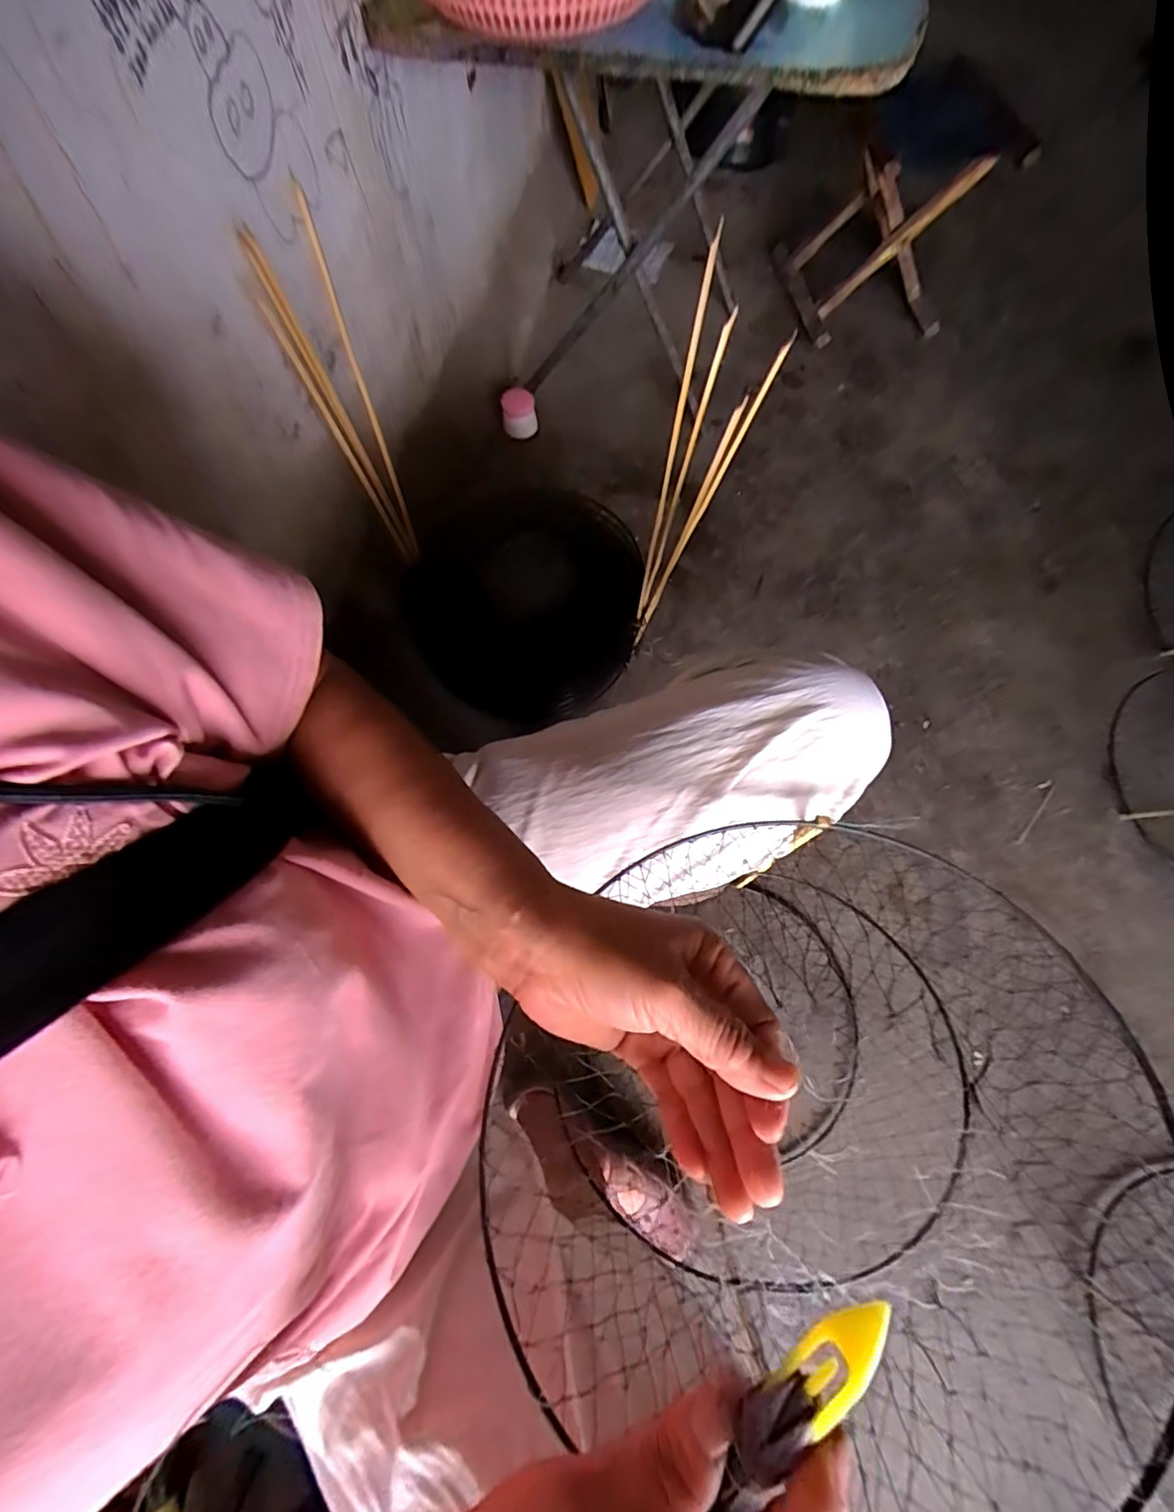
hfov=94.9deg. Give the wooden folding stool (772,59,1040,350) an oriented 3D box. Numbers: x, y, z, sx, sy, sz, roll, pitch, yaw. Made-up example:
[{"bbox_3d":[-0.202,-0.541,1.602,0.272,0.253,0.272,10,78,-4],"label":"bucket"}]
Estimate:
[{"bbox_3d":[0.571,-1.071,1.039,0.294,0.308,0.343,-9,73,-2],"label":"wooden folding stool"}]

